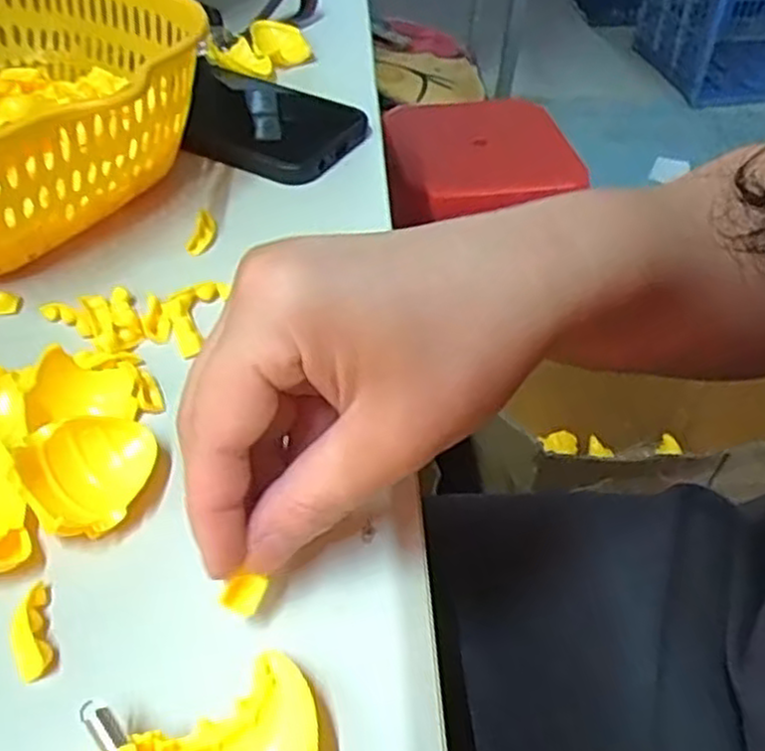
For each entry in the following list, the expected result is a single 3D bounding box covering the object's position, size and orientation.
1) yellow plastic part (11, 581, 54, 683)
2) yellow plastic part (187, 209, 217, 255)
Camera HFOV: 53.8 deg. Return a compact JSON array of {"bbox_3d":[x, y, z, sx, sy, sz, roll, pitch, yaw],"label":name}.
[{"bbox_3d":[-0.105,0.075,0.224,0.010,0.006,0.031,-15,48,-16],"label":"yellow plastic part"},{"bbox_3d":[-0.087,-0.069,0.367,0.010,0.005,0.027,7,59,4],"label":"yellow plastic part"}]

